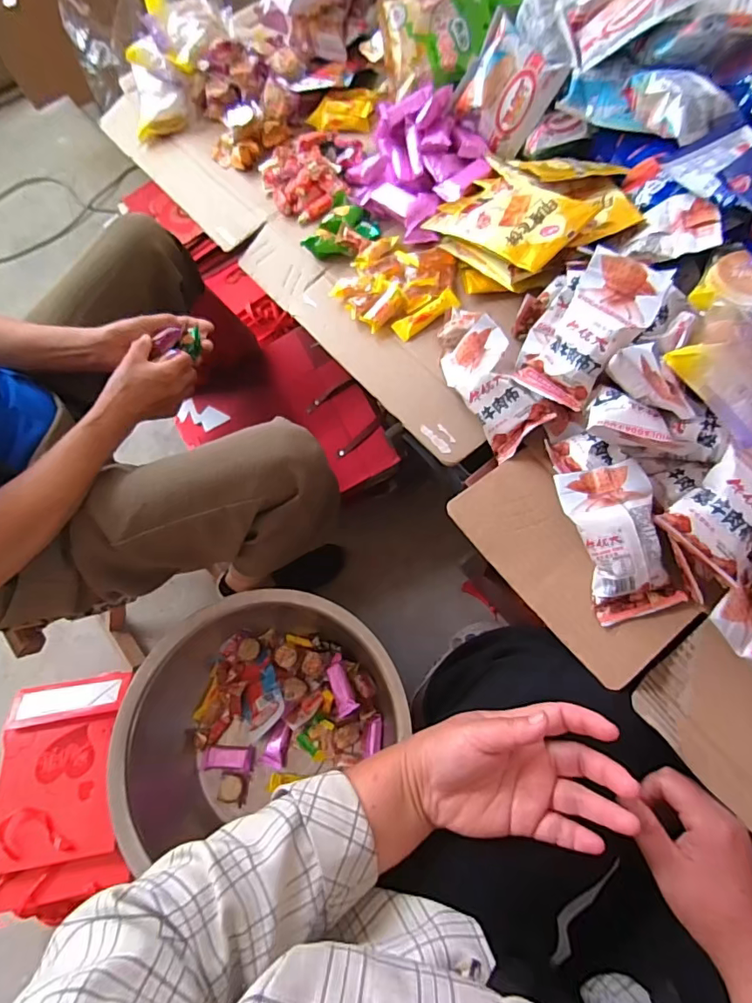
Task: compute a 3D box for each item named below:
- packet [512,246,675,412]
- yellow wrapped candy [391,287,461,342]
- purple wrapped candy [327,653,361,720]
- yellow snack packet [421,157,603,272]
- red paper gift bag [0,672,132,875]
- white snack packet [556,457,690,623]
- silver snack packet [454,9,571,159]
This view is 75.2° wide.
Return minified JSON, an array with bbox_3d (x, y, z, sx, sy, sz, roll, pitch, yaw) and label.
[{"bbox_3d":[0.201,-0.159,0.463,0.083,0.022,0.135,40,115,28],"label":"packet"},{"bbox_3d":[0.061,-0.227,0.595,0.084,0.015,0.027,-31,67,-9],"label":"yellow wrapped candy"},{"bbox_3d":[-0.061,0.316,0.844,0.036,0.022,0.098,-22,66,-5],"label":"purple wrapped candy"},{"bbox_3d":[0.160,-0.343,0.571,0.127,0.018,0.183,-44,56,-2],"label":"yellow snack packet"},{"bbox_3d":[-0.506,0.422,0.787,0.182,0.033,0.267,-8,60,-8],"label":"red paper gift bag"},{"bbox_3d":[0.220,0.033,0.440,0.074,0.043,0.135,-14,65,-1],"label":"white snack packet"},{"bbox_3d":[0.167,-0.527,0.628,0.112,0.107,0.029,43,40,4],"label":"silver snack packet"}]

